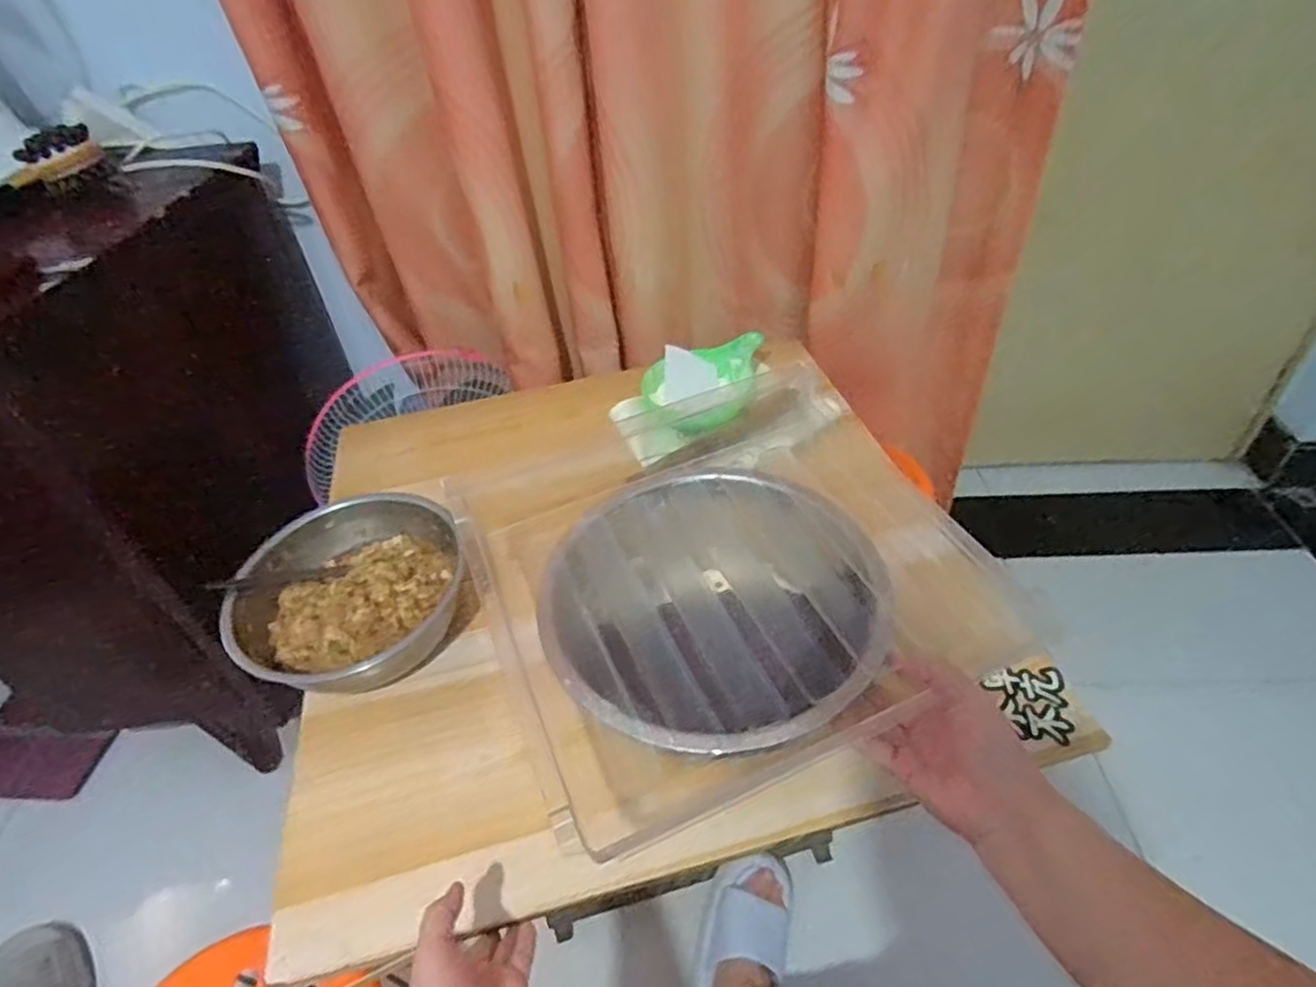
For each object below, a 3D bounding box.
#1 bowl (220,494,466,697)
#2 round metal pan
[{"bbox_3d":[-0.317,0.103,0.726,0.224,0.088,0.191,-20,40,-16],"label":"bowl"},{"bbox_3d":[0.044,0.083,0.587,0.271,0.032,0.266,-5,38,4],"label":"round metal pan"}]

